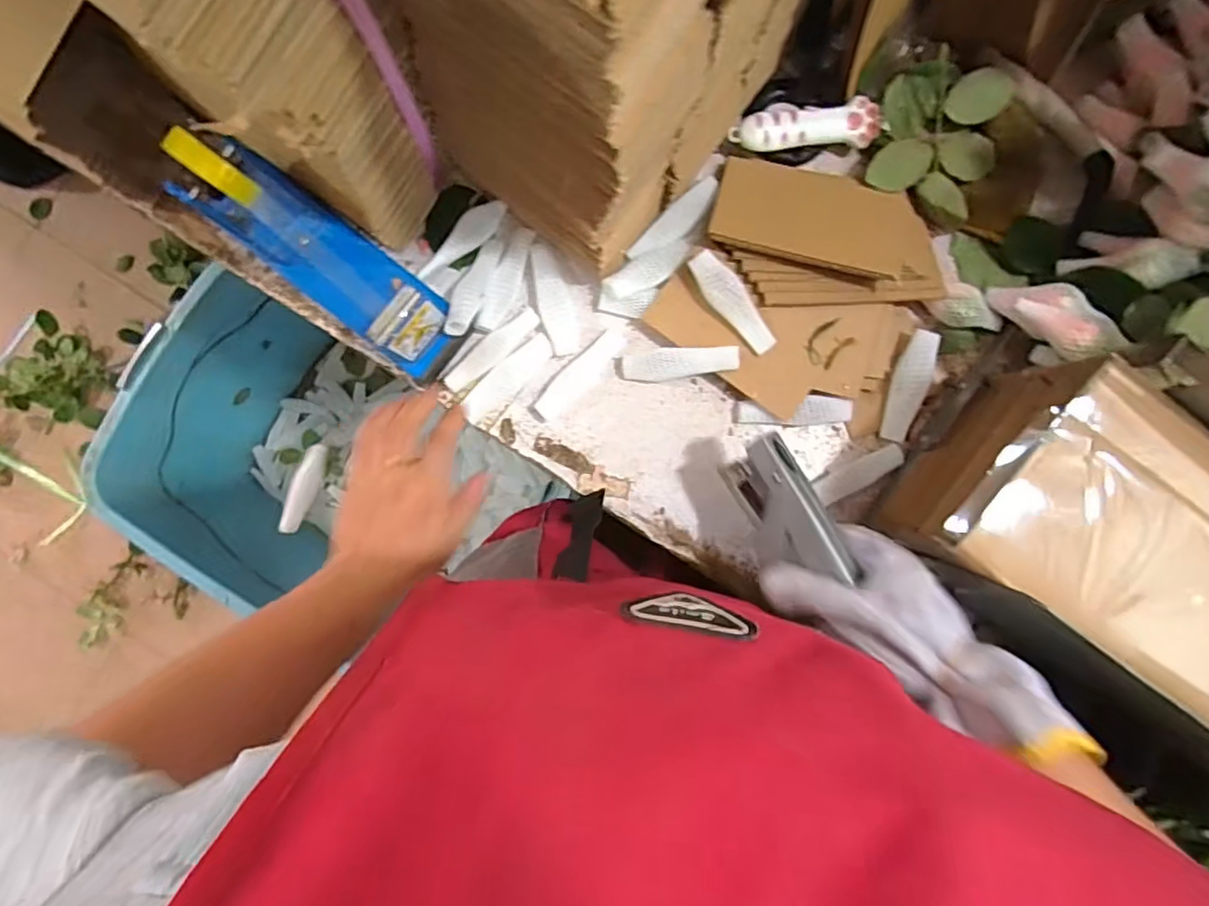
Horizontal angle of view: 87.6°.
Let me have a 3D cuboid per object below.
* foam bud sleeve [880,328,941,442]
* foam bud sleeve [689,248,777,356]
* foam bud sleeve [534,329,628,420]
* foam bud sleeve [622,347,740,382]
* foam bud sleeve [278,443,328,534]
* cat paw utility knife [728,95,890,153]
[{"bbox_3d":[0.235,-0.051,0.488,0.022,0.016,0.086,12,105,-2],"label":"foam bud sleeve"},{"bbox_3d":[0.096,-0.112,0.470,0.027,0.012,0.085,-36,91,-1],"label":"foam bud sleeve"},{"bbox_3d":[-0.019,-0.062,0.494,0.089,0.006,0.021,-43,91,-1],"label":"foam bud sleeve"},{"bbox_3d":[0.058,-0.068,0.483,0.087,0.005,0.025,-2,111,12],"label":"foam bud sleeve"},{"bbox_3d":[-0.272,0.034,0.570,0.020,0.018,0.092,27,103,-2],"label":"foam bud sleeve"},{"bbox_3d":[0.152,-0.246,0.471,0.113,0.010,0.032,-6,91,-1],"label":"cat paw utility knife"}]

